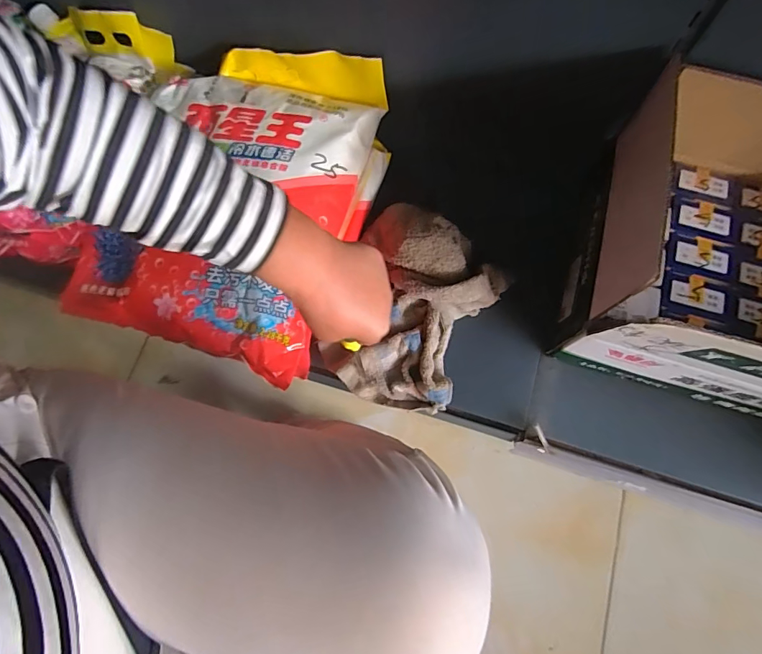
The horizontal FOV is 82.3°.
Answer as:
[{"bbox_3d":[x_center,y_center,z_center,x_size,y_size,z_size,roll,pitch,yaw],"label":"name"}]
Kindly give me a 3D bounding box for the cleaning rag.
[{"bbox_3d":[0.035,-0.026,0.535,0.182,0.062,0.234,28,77,9],"label":"cleaning rag"}]

